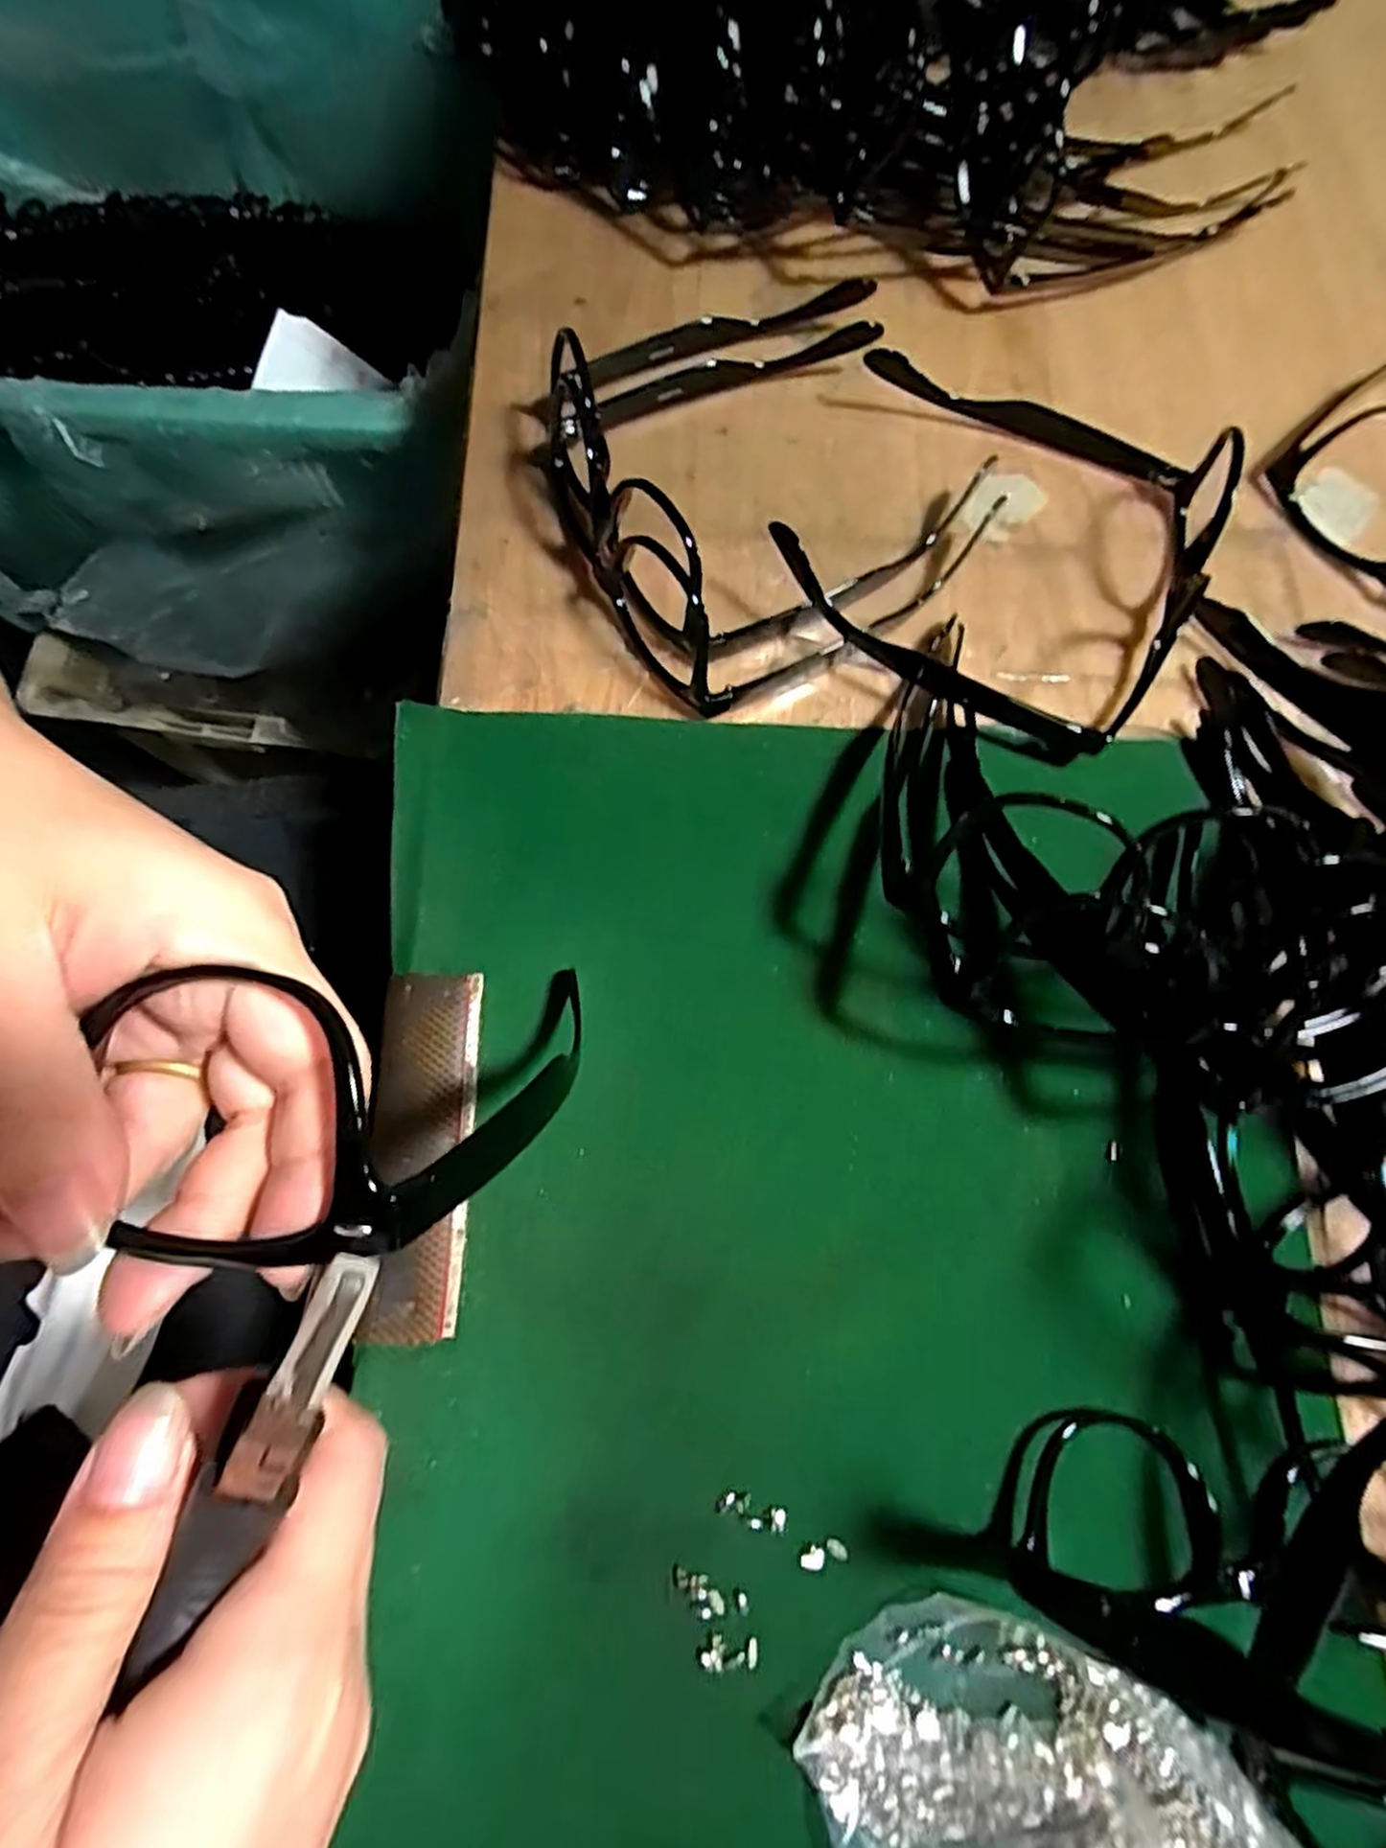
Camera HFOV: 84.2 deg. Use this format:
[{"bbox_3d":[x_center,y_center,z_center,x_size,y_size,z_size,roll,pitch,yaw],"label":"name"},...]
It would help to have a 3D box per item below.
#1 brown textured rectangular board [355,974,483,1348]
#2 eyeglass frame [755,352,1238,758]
[{"bbox_3d":[-0.092,0.076,0.259,0.032,0.008,0.117,1,75,-1],"label":"brown textured rectangular board"},{"bbox_3d":[0.127,-0.162,0.312,0.163,0.040,0.162,28,76,7],"label":"eyeglass frame"}]

